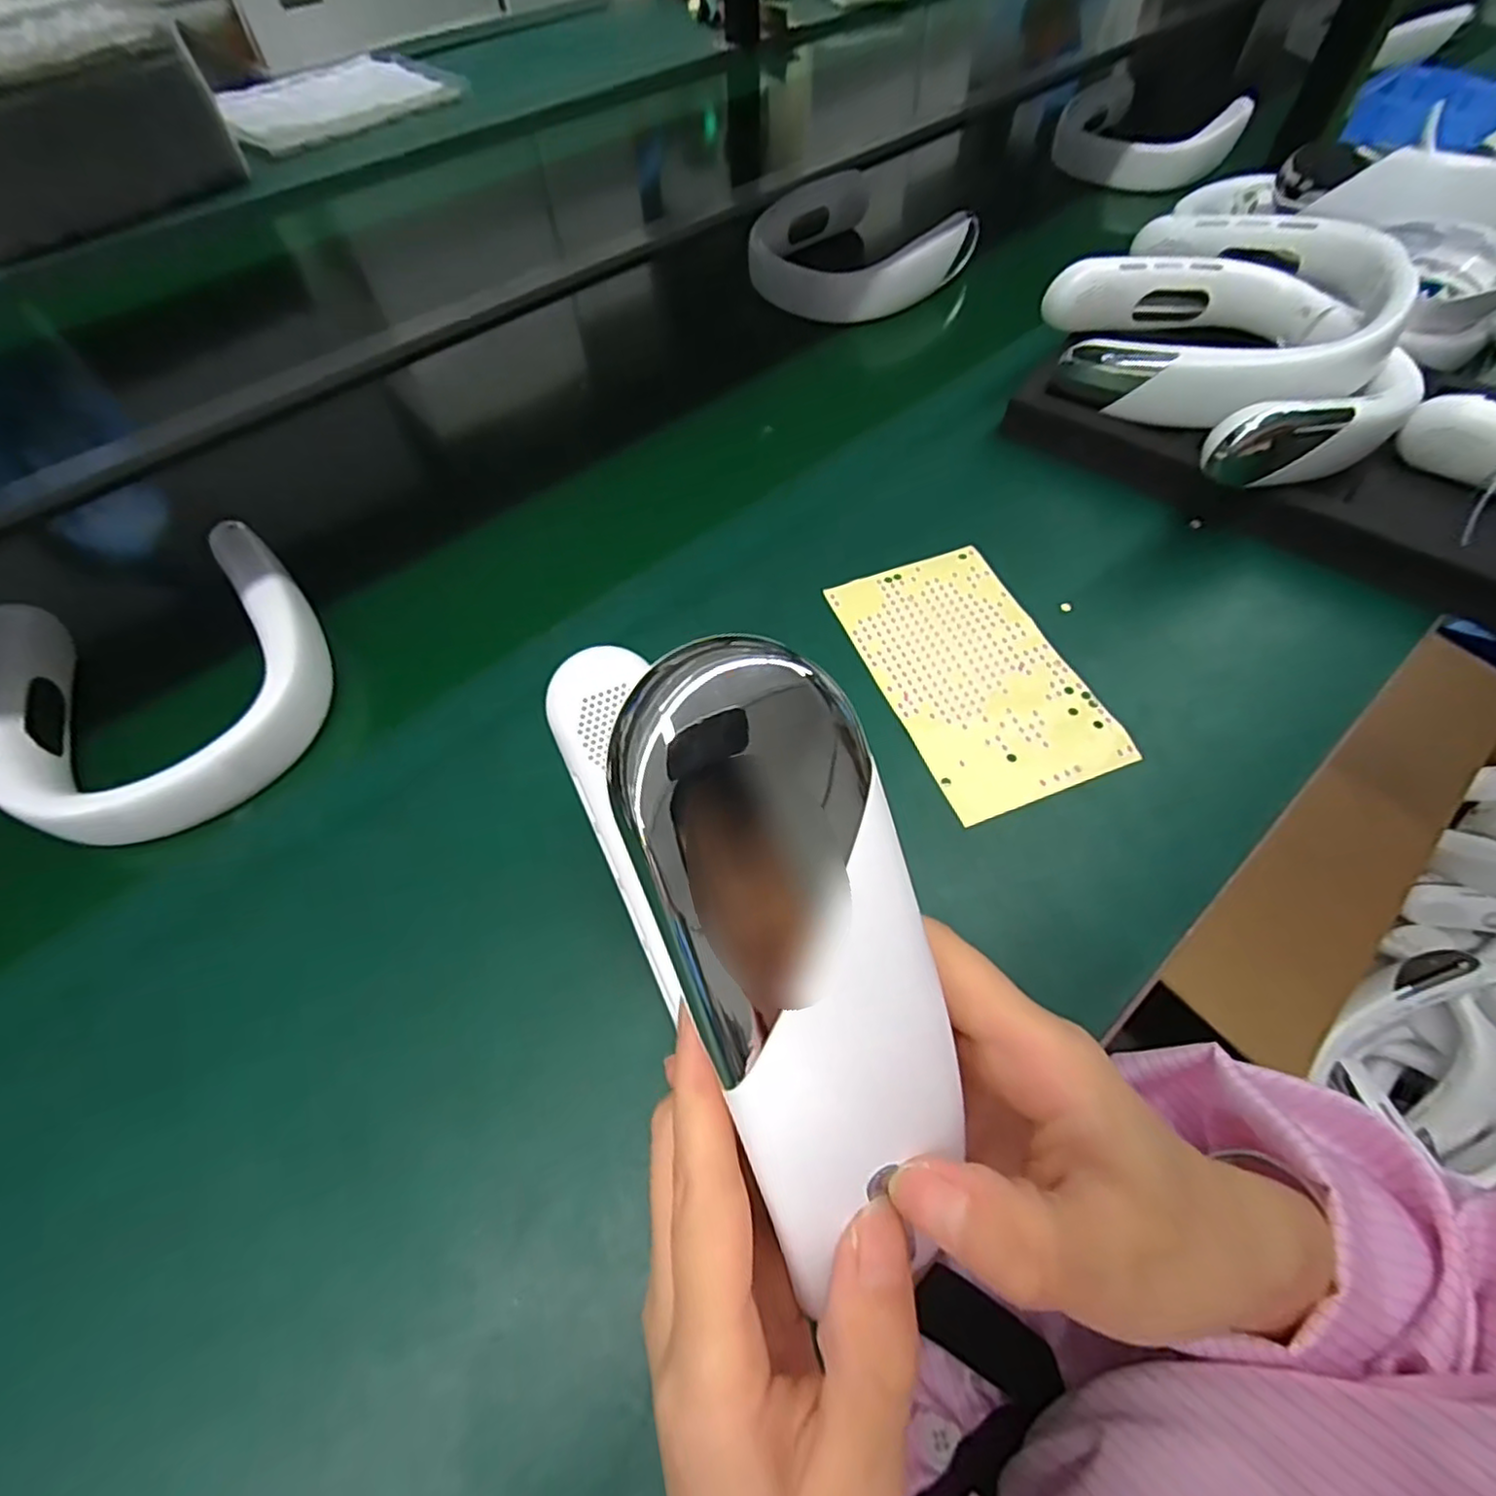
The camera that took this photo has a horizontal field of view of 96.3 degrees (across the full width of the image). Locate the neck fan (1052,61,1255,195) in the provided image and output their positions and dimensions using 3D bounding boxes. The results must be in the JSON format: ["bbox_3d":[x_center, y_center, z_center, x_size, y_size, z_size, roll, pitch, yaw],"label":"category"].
[{"bbox_3d":[0.475,-0.734,0.805,0.209,0.064,0.169,34,62,21],"label":"neck fan"}]

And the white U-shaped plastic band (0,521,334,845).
[{"bbox_3d":[-0.361,-0.038,0.412,0.182,0.042,0.200,-28,63,-15],"label":"white U-shaped plastic band"}]

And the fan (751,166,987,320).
[{"bbox_3d":[0.100,-0.515,0.685,0.192,0.057,0.200,-33,65,-17],"label":"fan"}]

